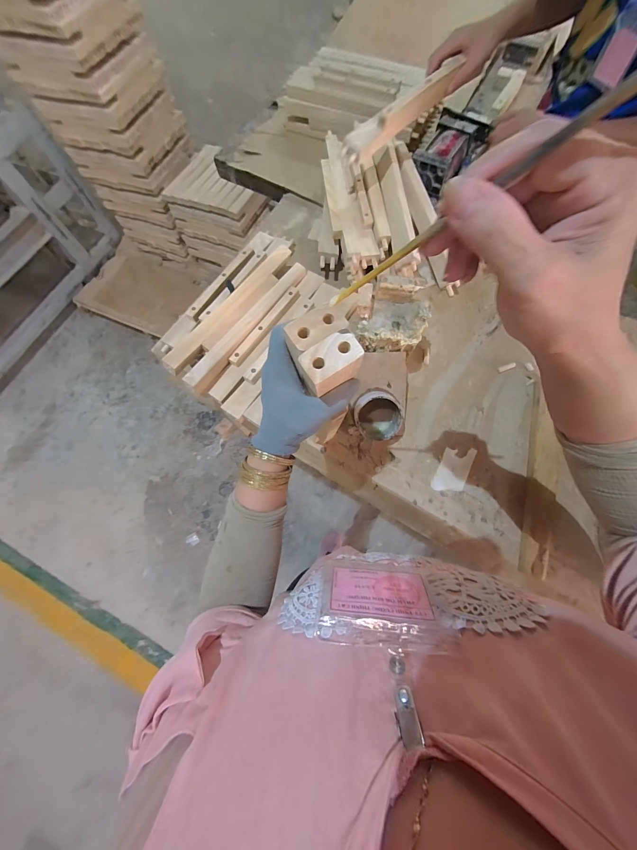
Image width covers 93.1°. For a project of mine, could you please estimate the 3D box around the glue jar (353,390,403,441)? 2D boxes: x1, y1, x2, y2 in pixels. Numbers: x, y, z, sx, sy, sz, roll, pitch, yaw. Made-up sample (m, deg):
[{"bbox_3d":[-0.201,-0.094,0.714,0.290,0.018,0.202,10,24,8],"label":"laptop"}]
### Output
[{"bbox_3d":[0.110,-0.018,0.564,0.089,0.082,0.084,-1,70,3],"label":"glue jar"}]

